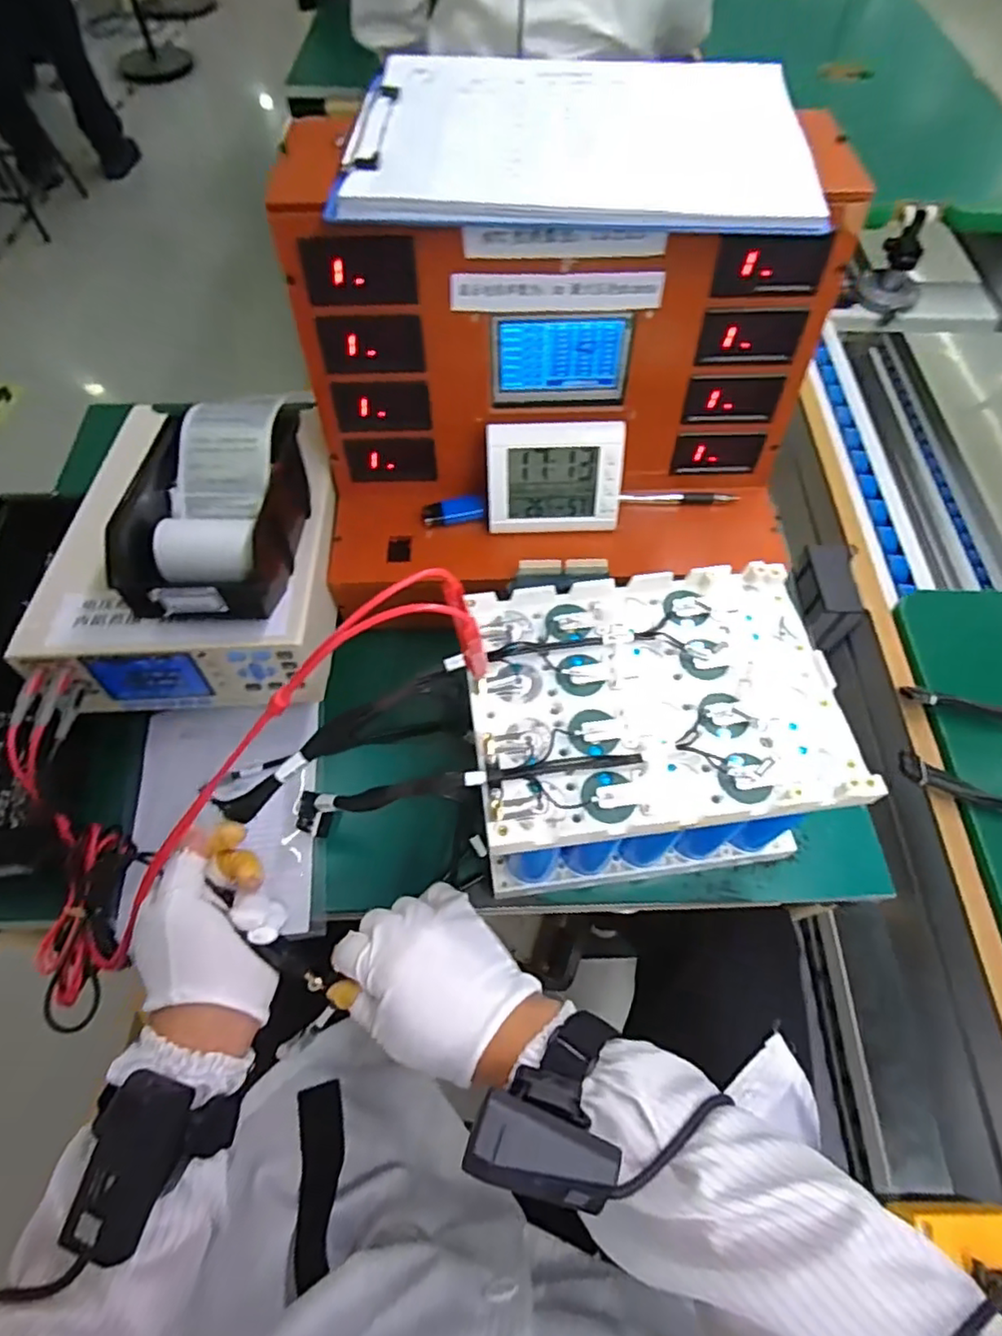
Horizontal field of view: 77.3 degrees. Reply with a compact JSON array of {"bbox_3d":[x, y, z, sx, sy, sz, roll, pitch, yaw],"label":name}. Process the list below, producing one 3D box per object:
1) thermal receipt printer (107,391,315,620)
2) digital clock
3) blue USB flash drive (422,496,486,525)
[{"bbox_3d":[-0.216,-0.124,0.491,0.108,0.071,0.198,3,61,1],"label":"thermal receipt printer"},{"bbox_3d":[0.044,-0.162,0.537,0.112,0.092,0.023,0,34,0],"label":"digital clock"},{"bbox_3d":[-0.043,-0.142,0.565,0.056,0.015,0.019,-3,61,-2],"label":"blue USB flash drive"}]

